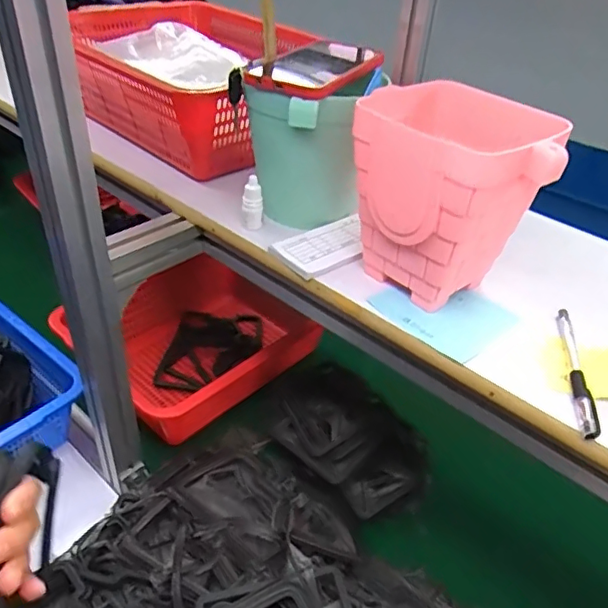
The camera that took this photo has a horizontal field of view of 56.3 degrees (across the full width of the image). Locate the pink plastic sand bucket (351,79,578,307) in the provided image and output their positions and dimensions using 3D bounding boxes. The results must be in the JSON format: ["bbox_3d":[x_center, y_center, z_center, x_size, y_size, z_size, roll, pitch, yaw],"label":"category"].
[{"bbox_3d":[0.122,-0.089,0.500,0.156,0.158,0.134,27,43,26],"label":"pink plastic sand bucket"}]

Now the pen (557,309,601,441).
[{"bbox_3d":[0.217,0.050,0.453,0.013,0.010,0.147,11,38,9],"label":"pen"}]

